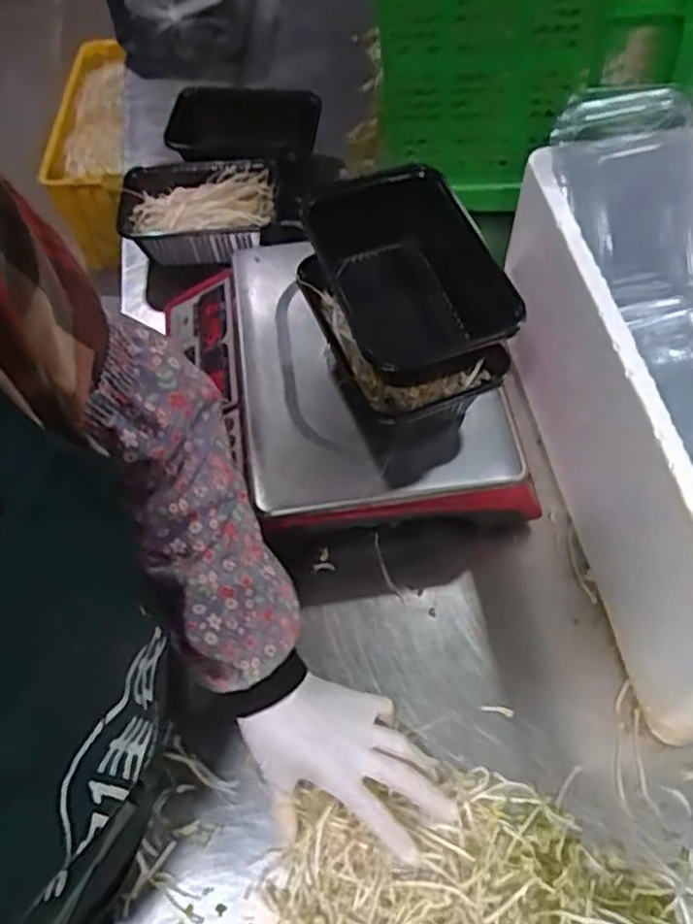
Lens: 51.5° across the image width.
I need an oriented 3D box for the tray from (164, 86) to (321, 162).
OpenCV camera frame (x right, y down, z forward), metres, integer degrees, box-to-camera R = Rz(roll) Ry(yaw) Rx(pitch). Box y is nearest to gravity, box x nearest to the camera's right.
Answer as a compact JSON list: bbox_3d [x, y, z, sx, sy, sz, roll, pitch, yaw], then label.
[{"bbox_3d":[-0.125,-0.414,0.884,0.175,0.031,0.143,6,59,5],"label":"tray"}]

